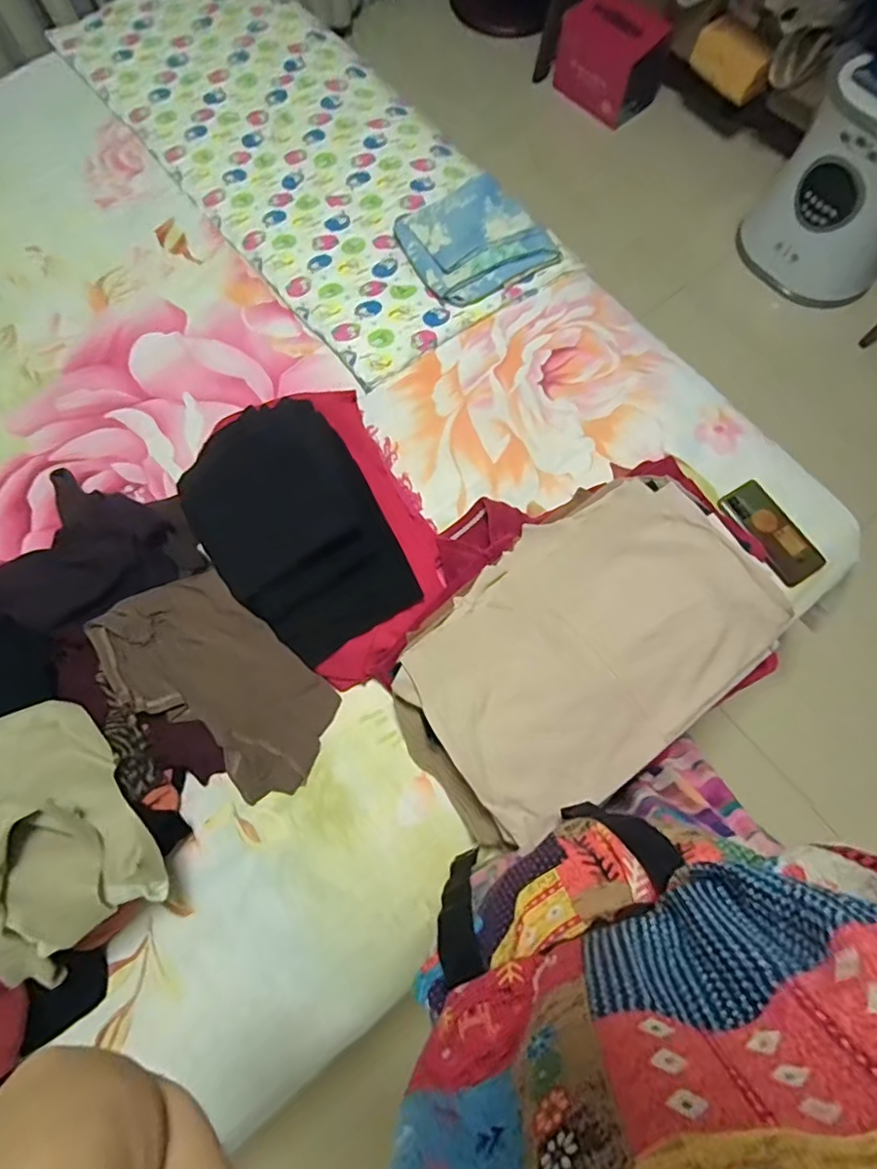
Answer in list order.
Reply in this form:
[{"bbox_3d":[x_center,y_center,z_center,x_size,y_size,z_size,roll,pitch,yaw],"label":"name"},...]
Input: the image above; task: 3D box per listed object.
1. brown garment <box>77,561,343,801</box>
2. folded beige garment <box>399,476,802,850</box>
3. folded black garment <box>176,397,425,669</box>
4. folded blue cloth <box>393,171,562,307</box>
[{"bbox_3d":[-0.285,0.125,0.745,0.320,0.062,0.180,43,77,12],"label":"brown garment"},{"bbox_3d":[0.185,0.065,0.679,0.420,0.040,0.282,-35,76,-10],"label":"folded beige garment"},{"bbox_3d":[-0.190,-0.079,0.744,0.229,0.114,0.327,-32,75,-9],"label":"folded black garment"},{"bbox_3d":[0.067,-0.588,0.963,0.242,0.050,0.203,-29,75,-9],"label":"folded blue cloth"}]

